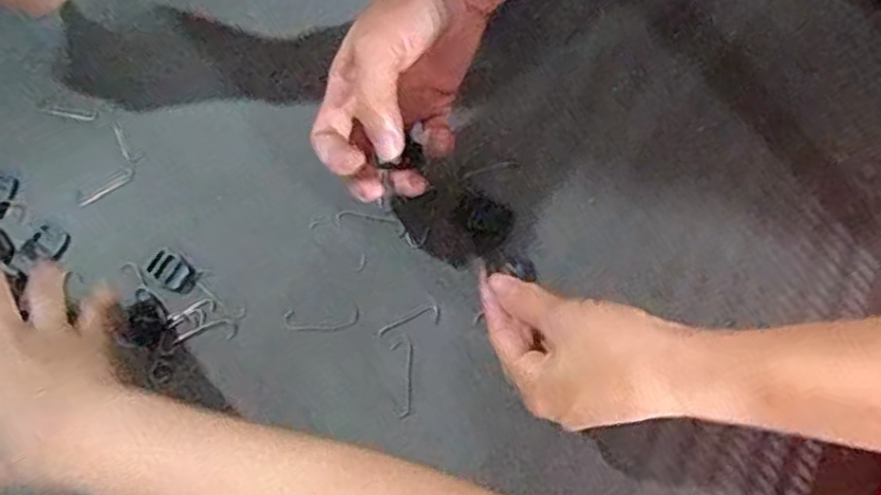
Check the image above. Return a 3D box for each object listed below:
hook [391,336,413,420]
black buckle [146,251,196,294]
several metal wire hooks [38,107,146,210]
[{"bbox_3d":[-0.022,0.078,0.444,0.012,0.004,0.049,-4,78,1],"label":"hook"},{"bbox_3d":[-0.167,0.015,0.459,0.031,0.004,0.020,37,81,7],"label":"black buckle"},{"bbox_3d":[-0.225,-0.069,0.479,0.048,0.009,0.074,-24,79,-4],"label":"several metal wire hooks"}]

